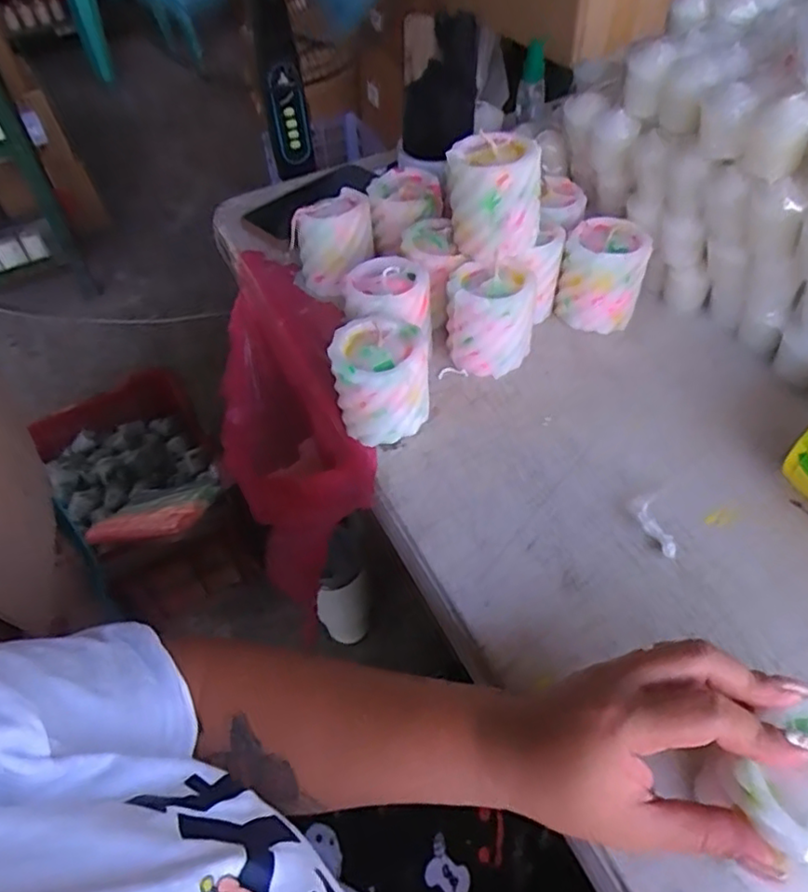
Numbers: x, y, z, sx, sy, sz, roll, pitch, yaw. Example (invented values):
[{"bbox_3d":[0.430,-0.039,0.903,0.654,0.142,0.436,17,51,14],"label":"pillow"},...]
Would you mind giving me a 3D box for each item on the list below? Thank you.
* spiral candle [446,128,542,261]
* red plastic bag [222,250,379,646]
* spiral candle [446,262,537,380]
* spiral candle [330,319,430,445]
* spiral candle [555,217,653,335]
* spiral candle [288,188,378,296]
[{"bbox_3d":[0.068,-0.192,0.500,0.072,0.072,0.062,0,49,5],"label":"spiral candle"},{"bbox_3d":[-0.110,-0.013,0.635,0.128,0.226,0.314,-12,49,-5],"label":"red plastic bag"},{"bbox_3d":[0.072,-0.107,0.524,0.067,0.076,0.071,7,50,11],"label":"spiral candle"},{"bbox_3d":[-0.018,-0.049,0.482,0.066,0.073,0.066,-3,49,3],"label":"spiral candle"},{"bbox_3d":[0.169,-0.146,0.549,0.065,0.070,0.065,12,51,15],"label":"spiral candle"},{"bbox_3d":[-0.067,-0.185,0.596,0.077,0.074,0.065,-8,49,-2],"label":"spiral candle"}]

